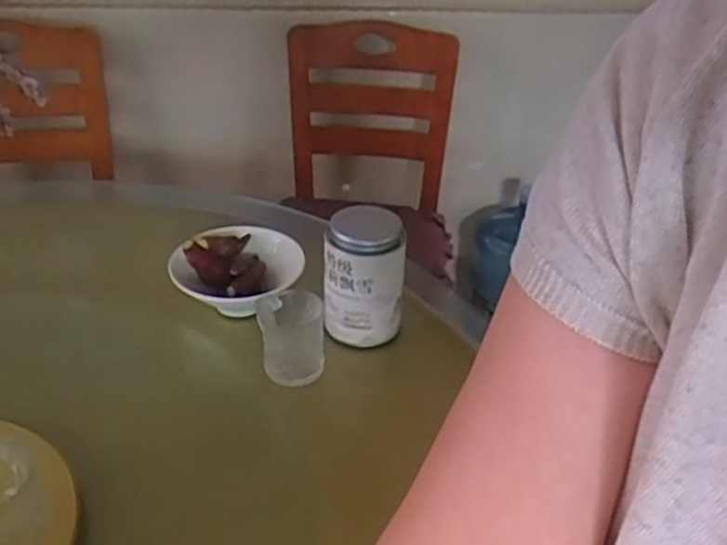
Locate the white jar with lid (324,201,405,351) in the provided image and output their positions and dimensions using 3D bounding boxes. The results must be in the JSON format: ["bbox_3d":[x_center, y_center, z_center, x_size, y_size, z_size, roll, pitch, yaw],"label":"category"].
[{"bbox_3d":[0.001,0.005,0.917,0.103,0.158,0.085,2,34,0],"label":"white jar with lid"}]

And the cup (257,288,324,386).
[{"bbox_3d":[-0.089,0.077,0.880,0.077,0.083,0.089,-5,34,-11],"label":"cup"}]

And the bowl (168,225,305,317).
[{"bbox_3d":[-0.173,0.001,0.989,0.175,0.074,0.173,0,34,-2],"label":"bowl"}]

